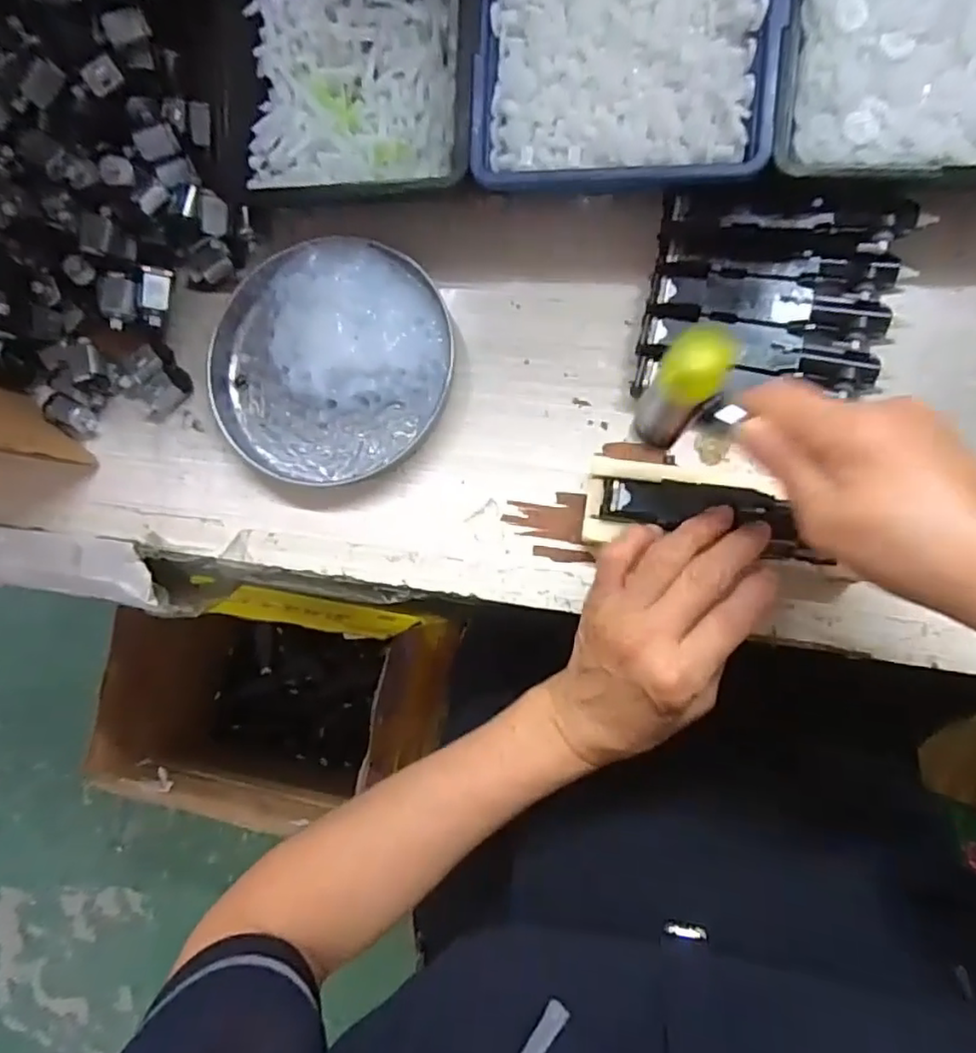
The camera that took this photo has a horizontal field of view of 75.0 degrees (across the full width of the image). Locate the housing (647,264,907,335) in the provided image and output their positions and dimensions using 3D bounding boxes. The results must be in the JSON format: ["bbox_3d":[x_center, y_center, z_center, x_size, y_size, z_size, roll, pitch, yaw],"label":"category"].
[{"bbox_3d":[0.152,-0.117,0.340,0.127,0.018,0.026,11,87,9],"label":"housing"}]

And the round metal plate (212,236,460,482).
[{"bbox_3d":[-0.096,-0.098,0.373,0.138,0.021,0.140,-1,85,8],"label":"round metal plate"}]

